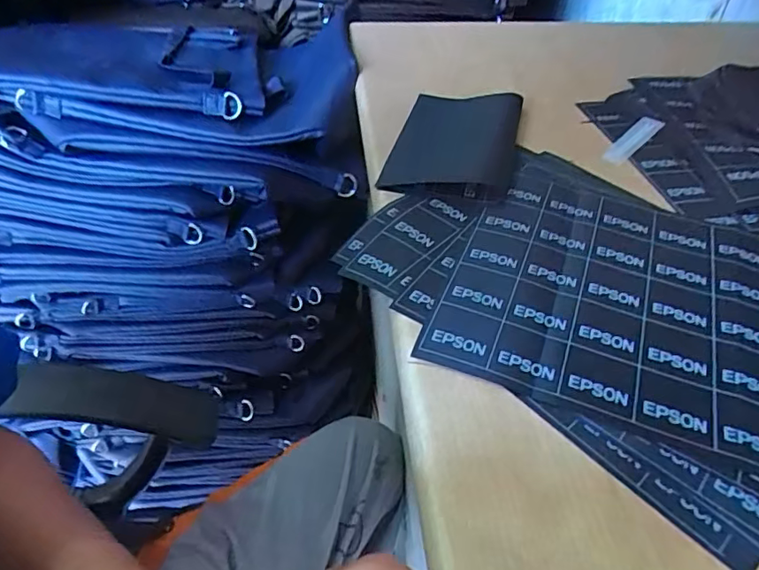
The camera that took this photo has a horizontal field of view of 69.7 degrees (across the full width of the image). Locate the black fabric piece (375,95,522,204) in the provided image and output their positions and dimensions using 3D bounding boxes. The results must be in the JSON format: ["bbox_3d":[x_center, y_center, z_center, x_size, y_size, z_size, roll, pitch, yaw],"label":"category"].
[{"bbox_3d":[0.066,-0.127,0.470,0.100,0.014,0.167,12,46,9],"label":"black fabric piece"}]

